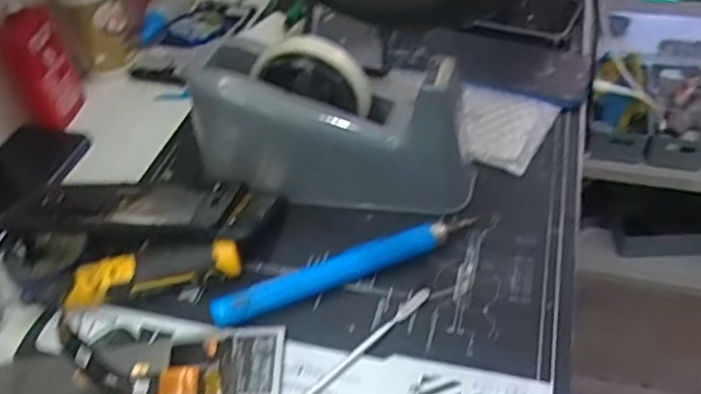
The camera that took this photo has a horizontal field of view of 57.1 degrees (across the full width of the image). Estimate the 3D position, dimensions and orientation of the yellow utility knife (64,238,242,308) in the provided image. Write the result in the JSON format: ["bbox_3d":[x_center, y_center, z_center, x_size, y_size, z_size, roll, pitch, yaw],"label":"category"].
[{"bbox_3d":[-0.129,0.052,0.428,0.109,0.027,0.025,-14,44,-7],"label":"yellow utility knife"}]

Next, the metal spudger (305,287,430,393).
[{"bbox_3d":[-0.013,0.106,0.377,0.168,0.009,0.010,-36,50,-27],"label":"metal spudger"}]

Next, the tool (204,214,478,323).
[{"bbox_3d":[-0.002,0.046,0.427,0.181,0.020,0.020,-20,45,-14],"label":"tool"}]

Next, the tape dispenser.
[{"bbox_3d":[-0.013,-0.046,0.462,0.195,0.112,0.063,10,46,17],"label":"tape dispenser"}]

